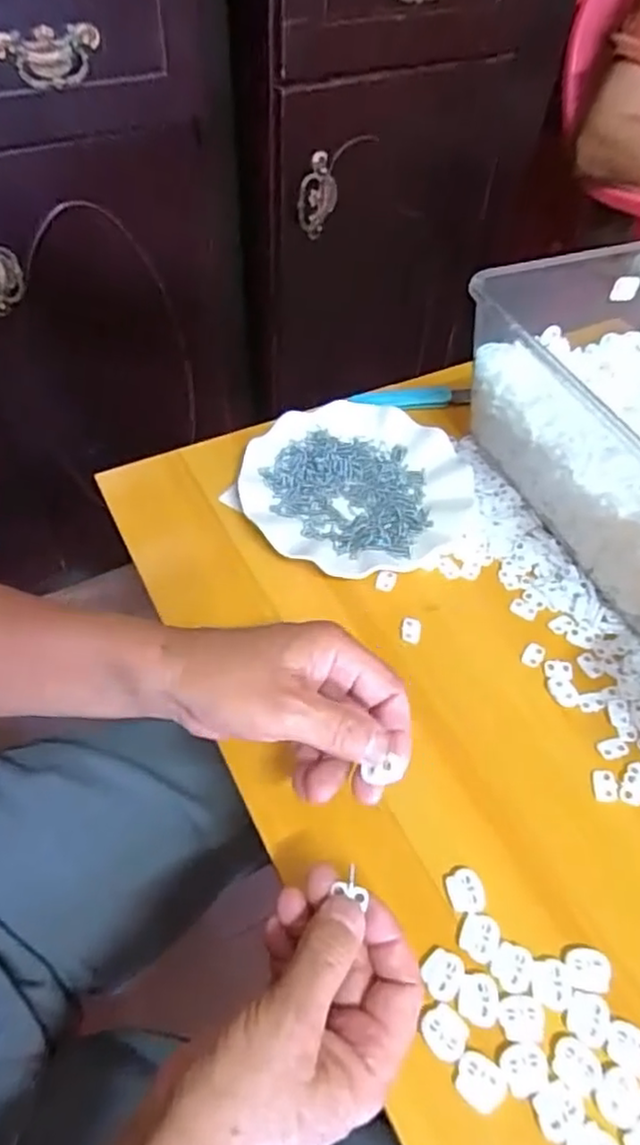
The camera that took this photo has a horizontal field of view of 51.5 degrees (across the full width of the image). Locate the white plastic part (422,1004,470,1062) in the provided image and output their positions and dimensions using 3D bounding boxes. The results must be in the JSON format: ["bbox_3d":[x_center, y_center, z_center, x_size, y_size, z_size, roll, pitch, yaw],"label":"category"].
[{"bbox_3d":[0.062,0.224,0.323,0.020,0.004,0.022,-34,61,-26],"label":"white plastic part"}]

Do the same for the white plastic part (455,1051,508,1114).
[{"bbox_3d":[0.076,0.240,0.312,0.023,0.004,0.020,33,58,21],"label":"white plastic part"}]

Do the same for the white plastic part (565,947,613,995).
[{"bbox_3d":[0.140,0.206,0.343,0.022,0.004,0.020,7,52,2],"label":"white plastic part"}]

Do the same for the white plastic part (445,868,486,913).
[{"bbox_3d":[0.081,0.176,0.366,0.018,0.004,0.022,-10,54,-11],"label":"white plastic part"}]

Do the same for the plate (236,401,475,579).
[{"bbox_3d":[0.028,-0.070,0.540,0.181,0.017,0.180,2,52,-2],"label":"plate"}]

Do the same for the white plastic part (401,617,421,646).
[{"bbox_3d":[0.065,0.040,0.473,0.014,0.007,0.020,12,53,6],"label":"white plastic part"}]

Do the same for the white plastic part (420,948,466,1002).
[{"bbox_3d":[0.063,0.206,0.340,0.021,0.004,0.023,28,56,17],"label":"white plastic part"}]

